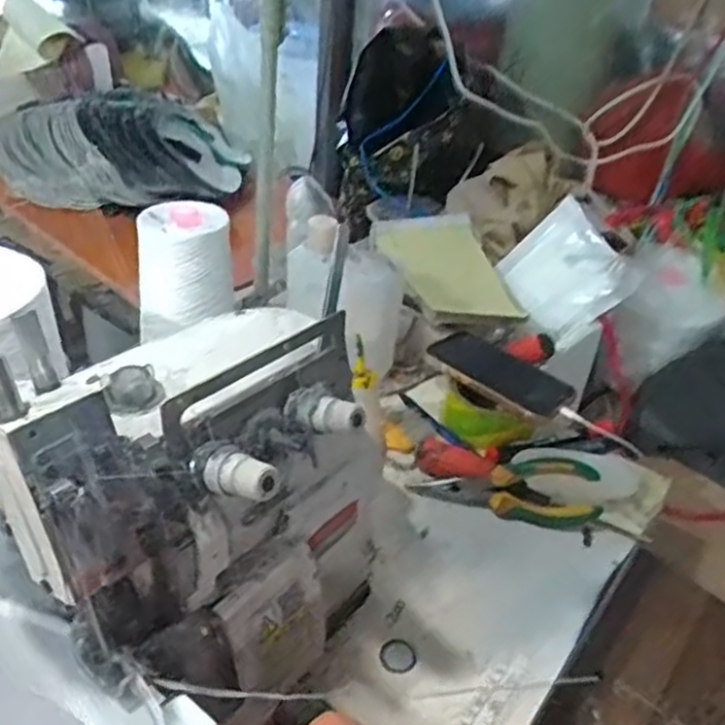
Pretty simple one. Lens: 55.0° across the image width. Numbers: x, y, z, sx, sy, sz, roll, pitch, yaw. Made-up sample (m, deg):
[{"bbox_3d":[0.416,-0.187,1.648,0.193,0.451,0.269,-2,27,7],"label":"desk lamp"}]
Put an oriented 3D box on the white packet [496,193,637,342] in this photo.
[{"bbox_3d":[0.236,-0.104,0.817,0.137,0.135,0.017,46,43,-11],"label":"white packet"}]

